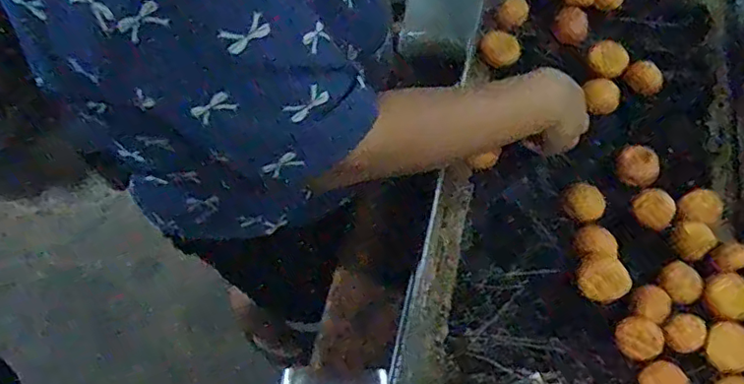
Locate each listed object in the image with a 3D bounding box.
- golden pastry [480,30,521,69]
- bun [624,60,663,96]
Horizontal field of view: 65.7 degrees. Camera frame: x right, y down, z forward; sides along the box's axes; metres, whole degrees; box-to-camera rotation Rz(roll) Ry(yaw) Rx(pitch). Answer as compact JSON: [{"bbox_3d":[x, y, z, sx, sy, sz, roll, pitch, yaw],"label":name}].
[{"bbox_3d":[0.172,-0.191,0.771,0.050,0.031,0.054,12,58,11],"label":"golden pastry"},{"bbox_3d":[0.365,-0.154,0.772,0.049,0.034,0.035,21,61,16],"label":"bun"}]

